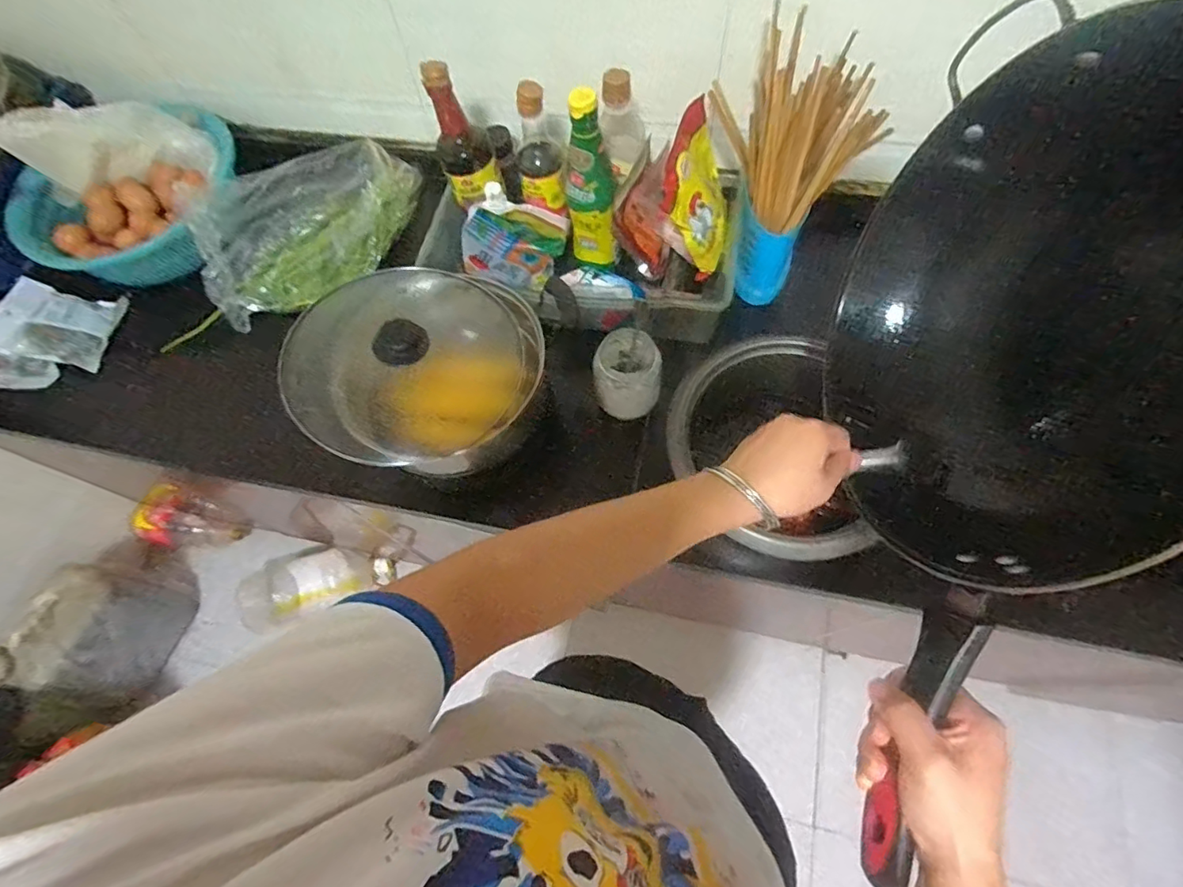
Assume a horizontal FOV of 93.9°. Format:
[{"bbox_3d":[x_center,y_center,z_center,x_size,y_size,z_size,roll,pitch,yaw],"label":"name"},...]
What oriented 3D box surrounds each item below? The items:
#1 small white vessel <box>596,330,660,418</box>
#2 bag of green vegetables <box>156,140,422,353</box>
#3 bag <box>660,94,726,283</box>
[{"bbox_3d":[0.045,-0.083,0.681,0.075,0.086,0.079,6,66,6],"label":"small white vessel"},{"bbox_3d":[-0.419,-0.329,0.813,0.381,0.140,0.168,-43,70,-15],"label":"bag of green vegetables"},{"bbox_3d":[0.140,-0.330,0.745,0.049,0.197,0.133,16,75,41],"label":"bag"}]

